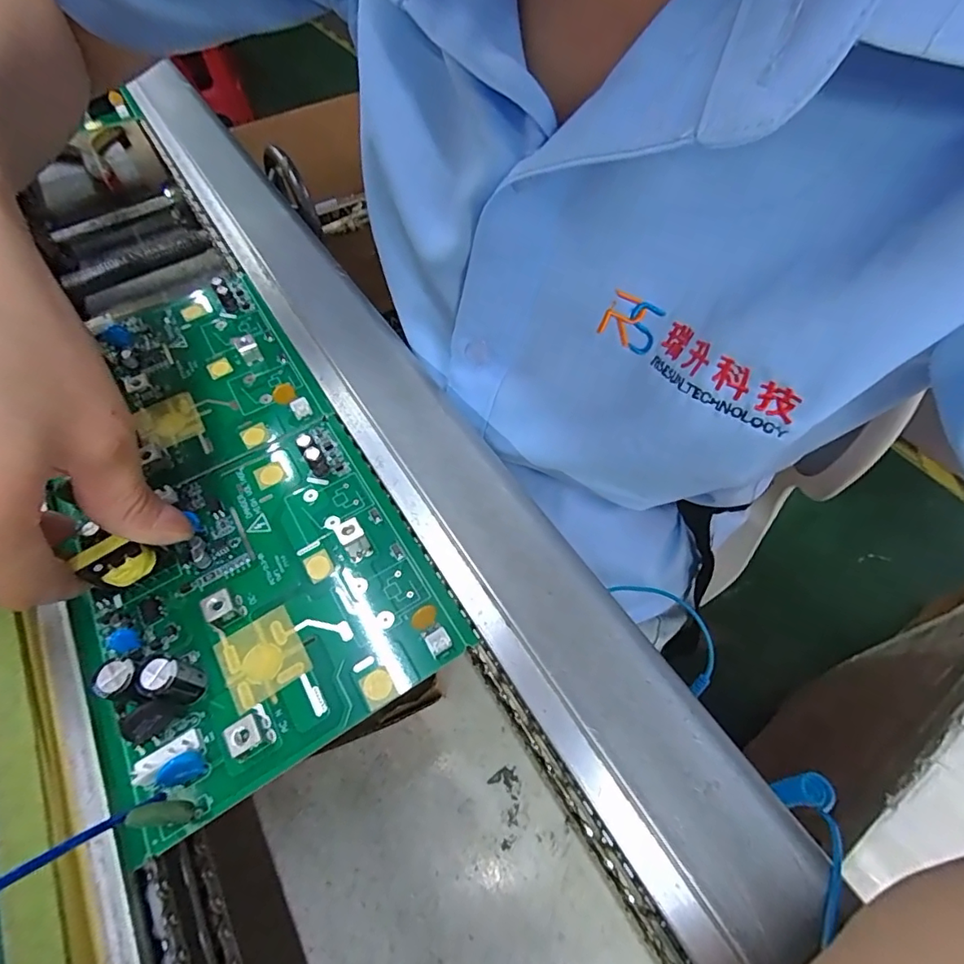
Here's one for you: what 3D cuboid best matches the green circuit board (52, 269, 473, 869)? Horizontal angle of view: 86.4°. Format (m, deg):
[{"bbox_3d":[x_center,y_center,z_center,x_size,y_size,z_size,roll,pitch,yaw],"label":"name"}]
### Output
[{"bbox_3d":[-0.114,-0.009,0.227,0.125,0.021,0.260,-21,59,-14],"label":"green circuit board"}]

